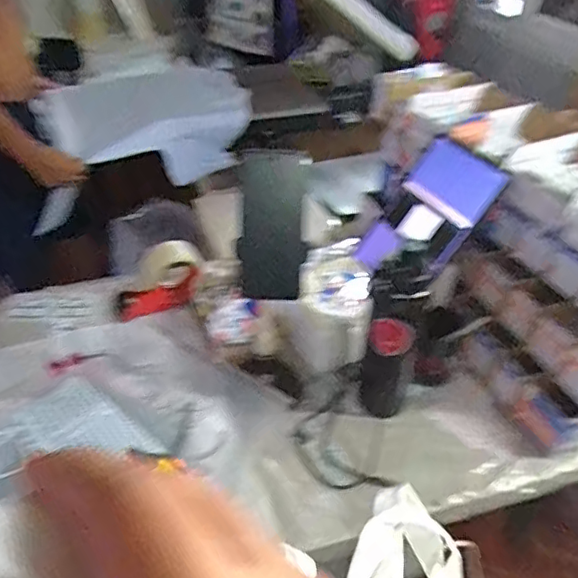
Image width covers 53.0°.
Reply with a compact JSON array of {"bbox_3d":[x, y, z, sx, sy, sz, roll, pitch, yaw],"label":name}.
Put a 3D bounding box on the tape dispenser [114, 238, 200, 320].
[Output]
[{"bbox_3d":[-0.229,-0.020,1.018,0.159,0.087,0.097,-12,40,-16],"label":"tape dispenser"}]

